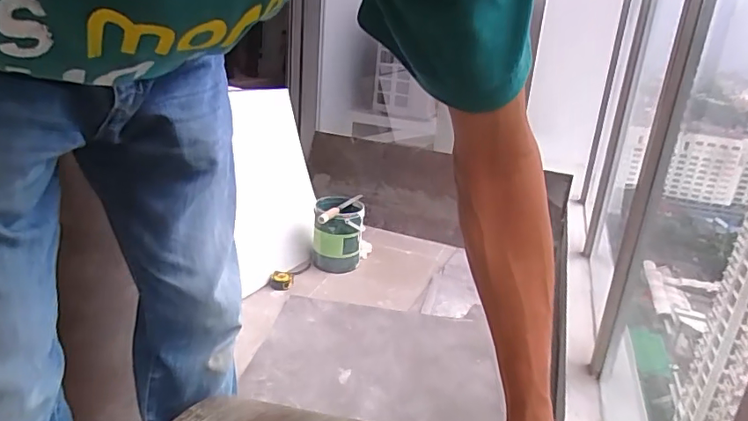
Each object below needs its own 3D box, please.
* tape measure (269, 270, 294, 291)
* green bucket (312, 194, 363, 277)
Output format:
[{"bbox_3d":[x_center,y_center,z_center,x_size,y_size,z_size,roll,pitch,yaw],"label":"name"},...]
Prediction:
[{"bbox_3d":[-0.277,0.210,1.524,0.071,0.029,0.079,-1,21,-13],"label":"tape measure"},{"bbox_3d":[-0.116,0.091,1.637,0.166,0.223,0.155,2,21,-5],"label":"green bucket"}]

